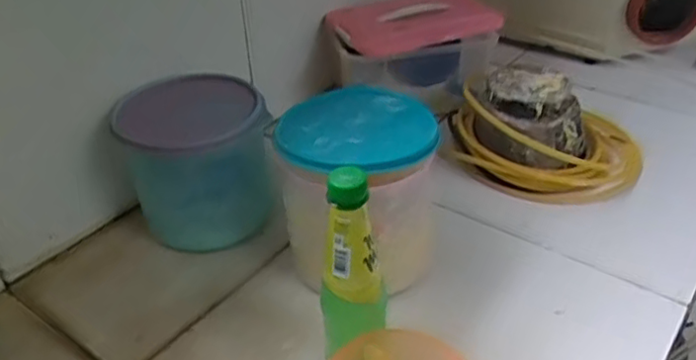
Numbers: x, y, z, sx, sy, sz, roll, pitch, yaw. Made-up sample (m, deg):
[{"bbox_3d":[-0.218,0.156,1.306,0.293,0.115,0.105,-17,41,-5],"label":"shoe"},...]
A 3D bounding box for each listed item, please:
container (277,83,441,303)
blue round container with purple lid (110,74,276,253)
[{"bbox_3d":[0.011,0.014,0.678,0.155,0.161,0.194,1,36,4],"label":"container"},{"bbox_3d":[-0.169,-0.019,0.736,0.158,0.155,0.149,-12,37,-13],"label":"blue round container with purple lid"}]

